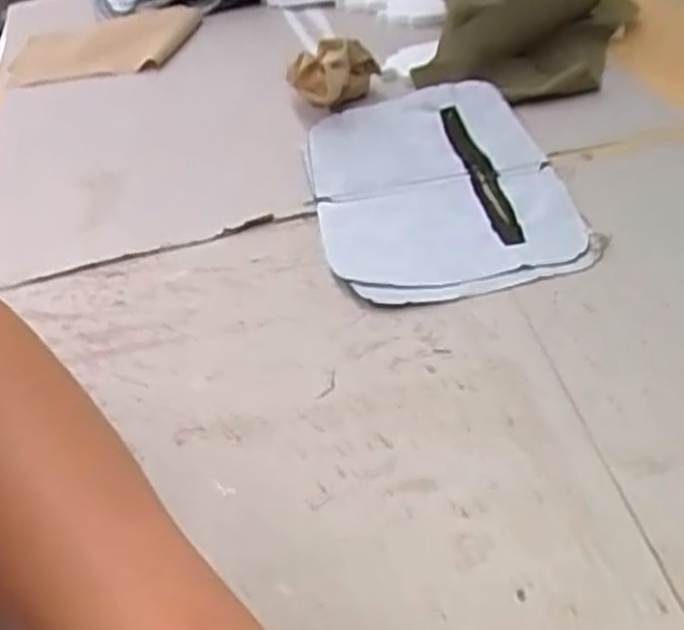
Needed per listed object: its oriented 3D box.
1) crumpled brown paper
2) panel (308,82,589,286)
[{"bbox_3d":[-0.009,-0.176,0.555,0.061,0.040,0.036,-1,39,9],"label":"crumpled brown paper"},{"bbox_3d":[0.051,-0.083,0.458,0.134,0.015,0.191,-8,38,-1],"label":"panel"}]

